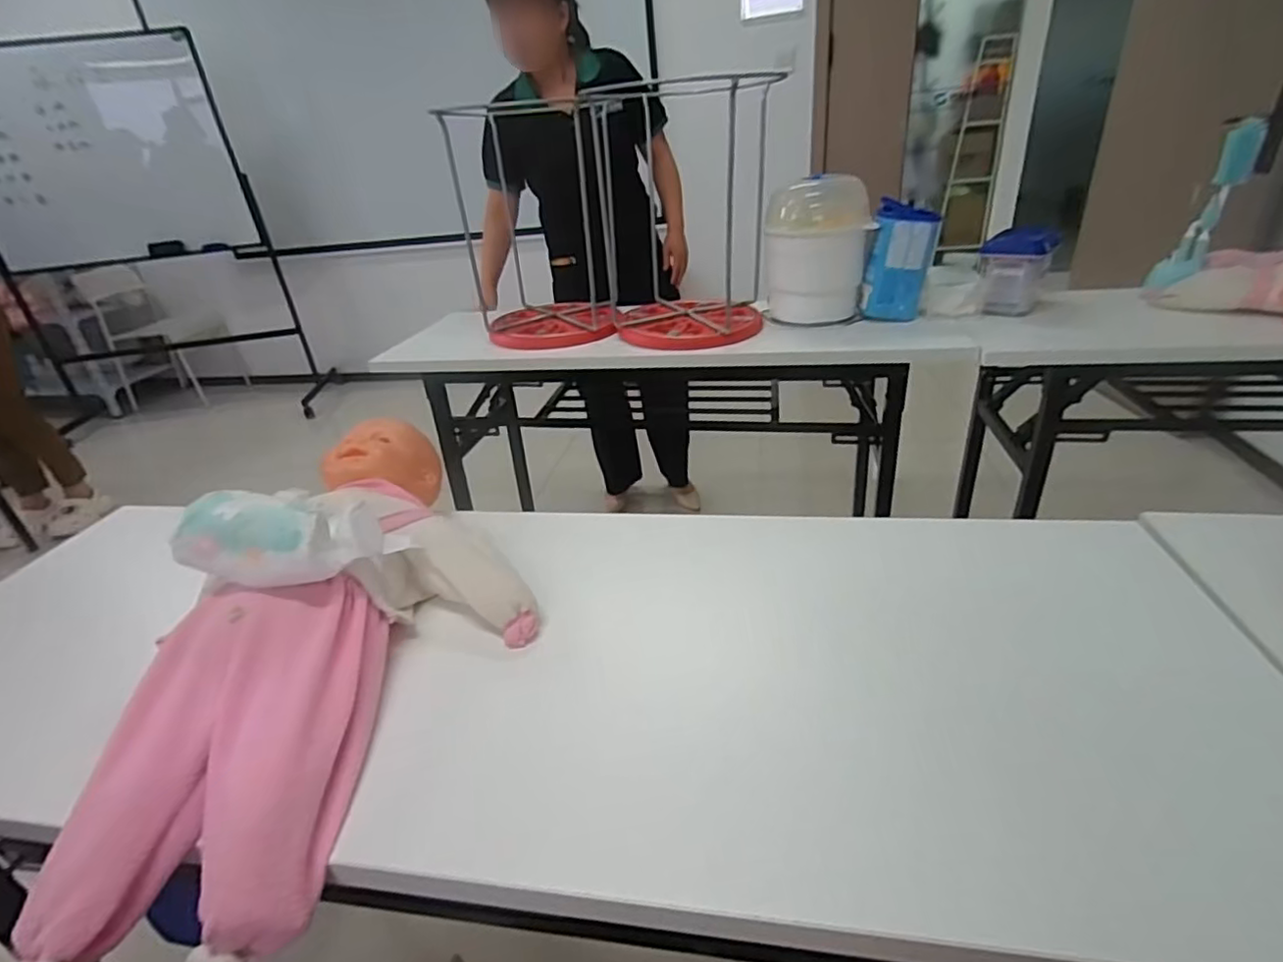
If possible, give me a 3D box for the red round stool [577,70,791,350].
[{"bbox_3d":[0.092,-0.570,1.328,0.360,0.477,0.391,-4,29,2],"label":"red round stool"}]

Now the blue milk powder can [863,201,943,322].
[{"bbox_3d":[0.541,-0.450,1.304,0.127,0.235,0.082,9,33,25],"label":"blue milk powder can"}]

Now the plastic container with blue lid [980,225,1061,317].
[{"bbox_3d":[0.807,-0.452,1.334,0.122,0.184,0.168,17,36,34],"label":"plastic container with blue lid"}]

